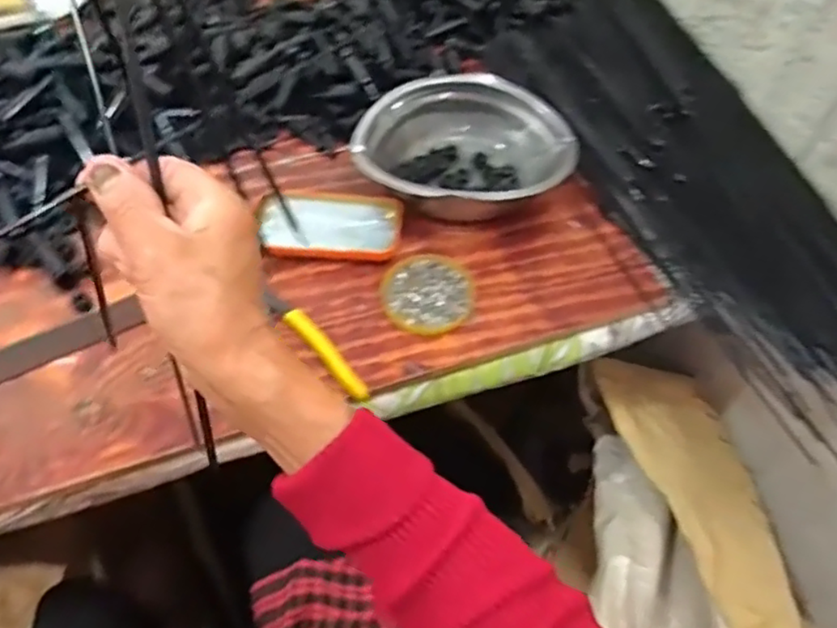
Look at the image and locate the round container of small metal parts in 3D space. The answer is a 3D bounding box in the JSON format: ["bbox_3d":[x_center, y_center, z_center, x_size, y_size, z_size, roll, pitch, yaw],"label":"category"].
[{"bbox_3d":[0.009,-0.020,0.599,0.082,0.009,0.090,1,50,-1],"label":"round container of small metal parts"}]

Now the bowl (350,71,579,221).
[{"bbox_3d":[0.056,-0.172,0.689,0.200,0.078,0.200,1,50,-1],"label":"bowl"}]

